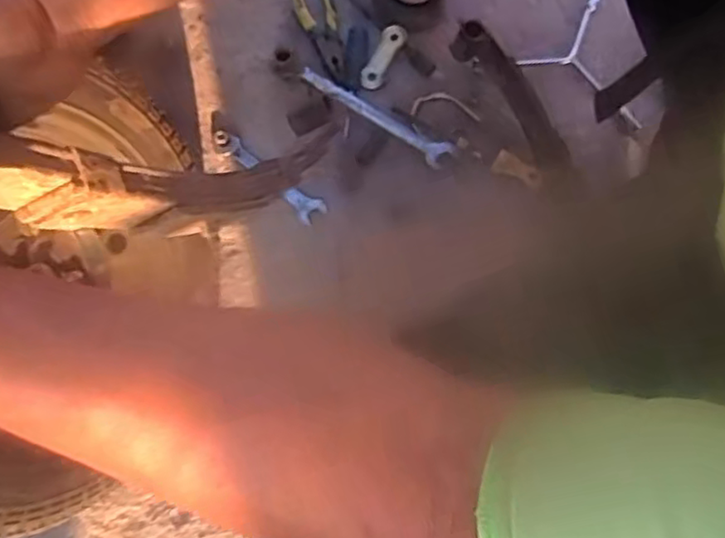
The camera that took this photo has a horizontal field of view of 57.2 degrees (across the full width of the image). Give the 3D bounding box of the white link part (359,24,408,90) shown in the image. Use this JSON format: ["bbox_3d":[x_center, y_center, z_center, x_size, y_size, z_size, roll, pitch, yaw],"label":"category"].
[{"bbox_3d":[0.028,-0.287,0.900,0.030,0.004,0.095,29,86,6],"label":"white link part"}]

